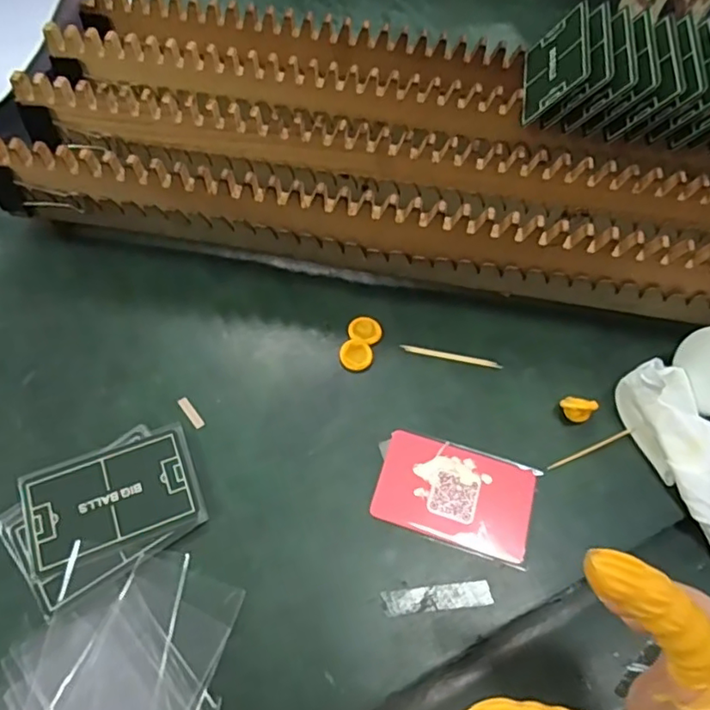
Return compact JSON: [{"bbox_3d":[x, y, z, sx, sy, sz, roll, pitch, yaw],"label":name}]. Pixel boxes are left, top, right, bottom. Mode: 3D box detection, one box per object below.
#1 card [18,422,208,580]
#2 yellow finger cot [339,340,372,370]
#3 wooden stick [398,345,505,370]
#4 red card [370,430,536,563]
[{"bbox_3d":[-0.130,0.077,0.314,0.087,0.006,0.059,-18,64,-13],"label":"card"},{"bbox_3d":[0.001,0.000,0.367,0.020,0.005,0.020,10,61,2],"label":"yellow finger cot"},{"bbox_3d":[0.062,0.000,0.370,0.063,0.004,0.005,11,61,2],"label":"wooden stick"},{"bbox_3d":[0.057,0.077,0.329,0.085,0.004,0.054,17,61,6],"label":"red card"}]

